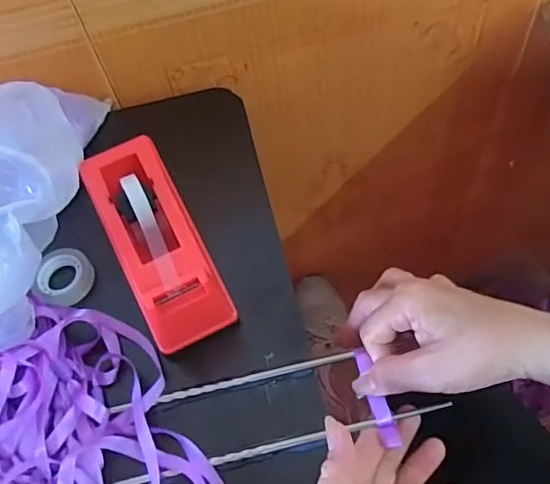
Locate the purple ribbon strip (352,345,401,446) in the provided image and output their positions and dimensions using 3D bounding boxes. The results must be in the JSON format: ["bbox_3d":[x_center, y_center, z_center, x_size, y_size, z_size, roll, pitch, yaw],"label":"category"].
[{"bbox_3d":[0.066,0.102,0.368,0.011,0.006,0.062,-17,59,-6],"label":"purple ribbon strip"}]

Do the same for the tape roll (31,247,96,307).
[{"bbox_3d":[-0.167,0.029,0.443,0.038,0.017,0.047,7,60,12],"label":"tape roll"}]

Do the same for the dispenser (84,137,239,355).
[{"bbox_3d":[-0.086,-0.001,0.411,0.061,0.071,0.154,-26,59,-8],"label":"dispenser"}]

